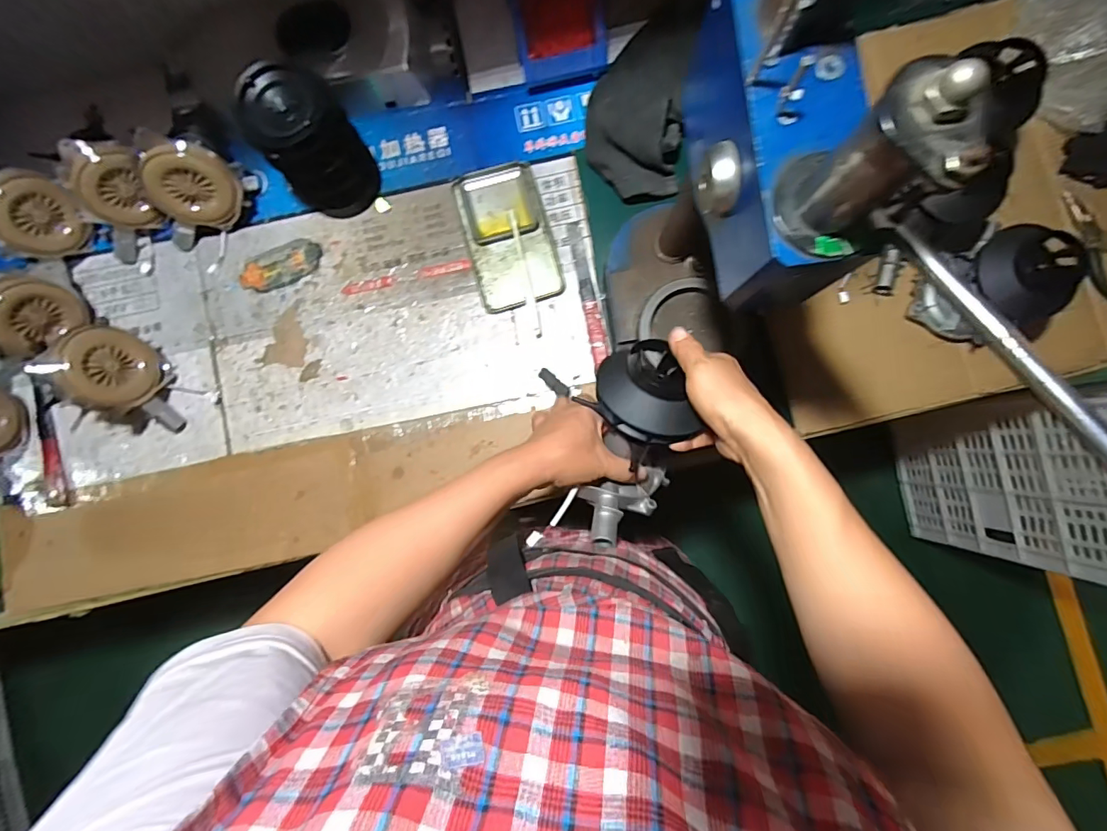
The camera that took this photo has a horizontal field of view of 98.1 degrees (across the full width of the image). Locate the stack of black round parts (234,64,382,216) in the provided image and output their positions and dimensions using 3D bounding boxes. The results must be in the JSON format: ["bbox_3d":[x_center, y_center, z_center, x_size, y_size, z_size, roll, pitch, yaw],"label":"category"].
[{"bbox_3d":[-0.296,-0.336,0.605,0.107,0.176,0.099,20,89,7],"label":"stack of black round parts"}]

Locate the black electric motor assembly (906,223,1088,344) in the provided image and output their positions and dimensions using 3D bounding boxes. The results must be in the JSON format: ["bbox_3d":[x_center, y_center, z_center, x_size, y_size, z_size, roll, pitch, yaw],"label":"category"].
[{"bbox_3d":[0.516,-0.147,0.553,0.086,0.120,0.108,-39,85,-2],"label":"black electric motor assembly"}]

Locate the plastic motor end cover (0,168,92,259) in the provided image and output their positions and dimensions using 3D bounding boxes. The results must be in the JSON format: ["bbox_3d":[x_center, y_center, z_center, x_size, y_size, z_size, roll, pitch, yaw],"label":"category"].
[{"bbox_3d":[-0.708,-0.269,0.650,0.041,0.113,0.111,25,131,43],"label":"plastic motor end cover"}]

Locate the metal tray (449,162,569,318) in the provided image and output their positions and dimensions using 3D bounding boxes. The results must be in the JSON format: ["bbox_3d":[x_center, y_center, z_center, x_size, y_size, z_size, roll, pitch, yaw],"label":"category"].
[{"bbox_3d":[-0.064,-0.253,0.674,0.117,0.017,0.197,-15,85,5],"label":"metal tray"}]

